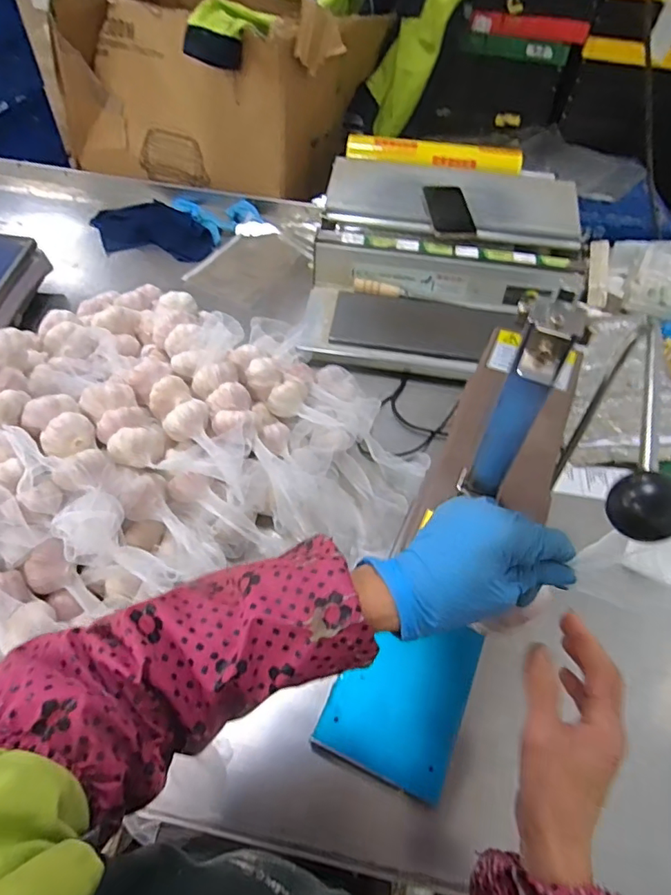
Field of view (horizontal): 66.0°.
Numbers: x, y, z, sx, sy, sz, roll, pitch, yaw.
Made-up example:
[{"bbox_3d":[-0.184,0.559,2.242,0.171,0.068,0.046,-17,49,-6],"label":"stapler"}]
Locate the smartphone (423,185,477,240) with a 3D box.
[{"bbox_3d":[0.211,-0.448,0.972,0.075,0.015,0.158,-2,54,-6],"label":"smartphone"}]

